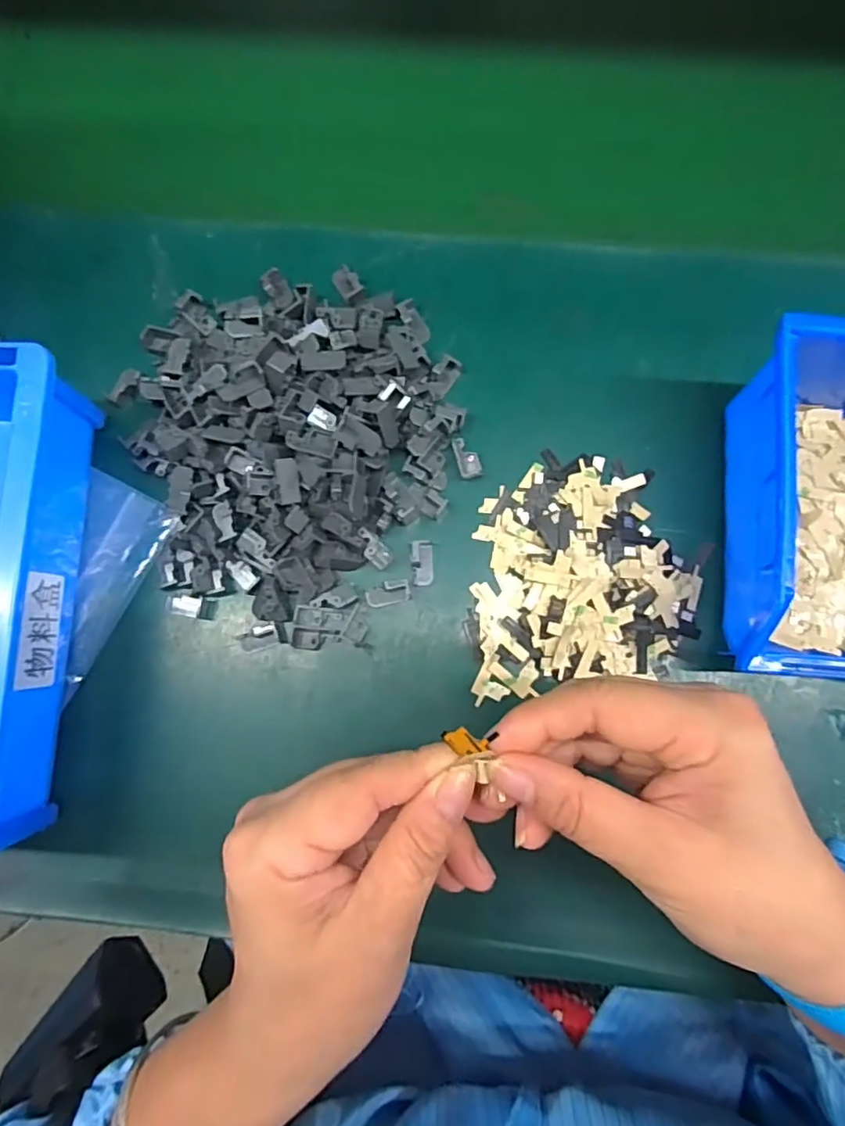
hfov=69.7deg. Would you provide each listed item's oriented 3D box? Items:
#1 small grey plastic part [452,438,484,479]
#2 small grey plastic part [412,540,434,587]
[{"bbox_3d":[0.022,-0.053,0.304,0.012,0.006,0.021,-14,79,-1],"label":"small grey plastic part"},{"bbox_3d":[0.000,0.000,0.295,0.010,0.013,0.021,-1,79,1],"label":"small grey plastic part"}]

